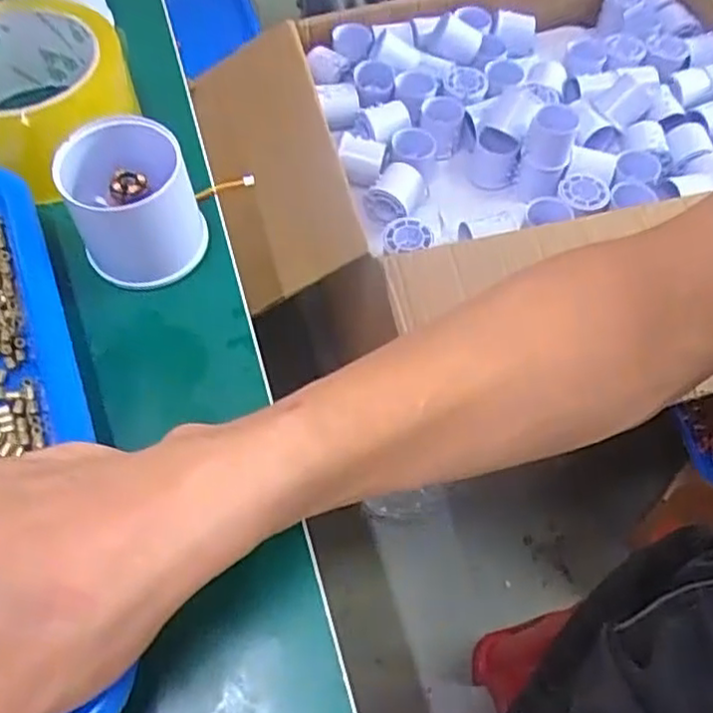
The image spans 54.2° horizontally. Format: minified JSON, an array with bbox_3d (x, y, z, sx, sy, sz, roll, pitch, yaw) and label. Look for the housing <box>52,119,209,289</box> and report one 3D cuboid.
[{"bbox_3d":[-0.097,-0.065,0.305,0.051,0.054,0.052,0,57,-1],"label":"housing"}]

